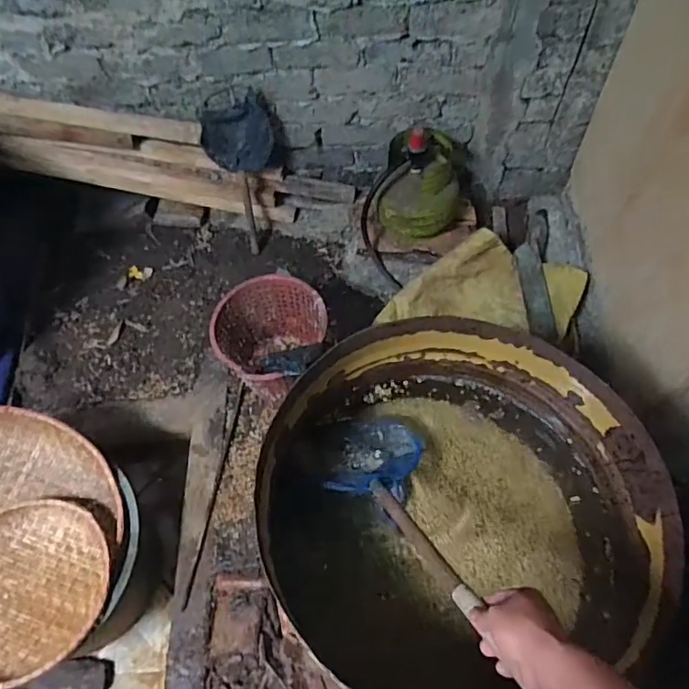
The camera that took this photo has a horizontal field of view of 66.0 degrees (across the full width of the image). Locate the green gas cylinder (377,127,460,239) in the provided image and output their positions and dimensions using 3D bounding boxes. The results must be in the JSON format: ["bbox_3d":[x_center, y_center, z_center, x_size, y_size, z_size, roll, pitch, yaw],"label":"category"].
[{"bbox_3d":[0.229,-0.480,1.593,0.242,0.277,0.233,0,58,0],"label":"green gas cylinder"}]

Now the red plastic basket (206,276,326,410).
[{"bbox_3d":[-0.188,0.016,1.432,0.281,0.267,0.303,0,58,0],"label":"red plastic basket"}]

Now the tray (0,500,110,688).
[{"bbox_3d":[-0.692,0.516,1.126,0.350,0.077,0.350,-7,58,-4],"label":"tray"}]

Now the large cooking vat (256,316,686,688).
[{"bbox_3d":[0.171,0.271,0.880,0.558,0.306,0.565,0,58,0],"label":"large cooking vat"}]

